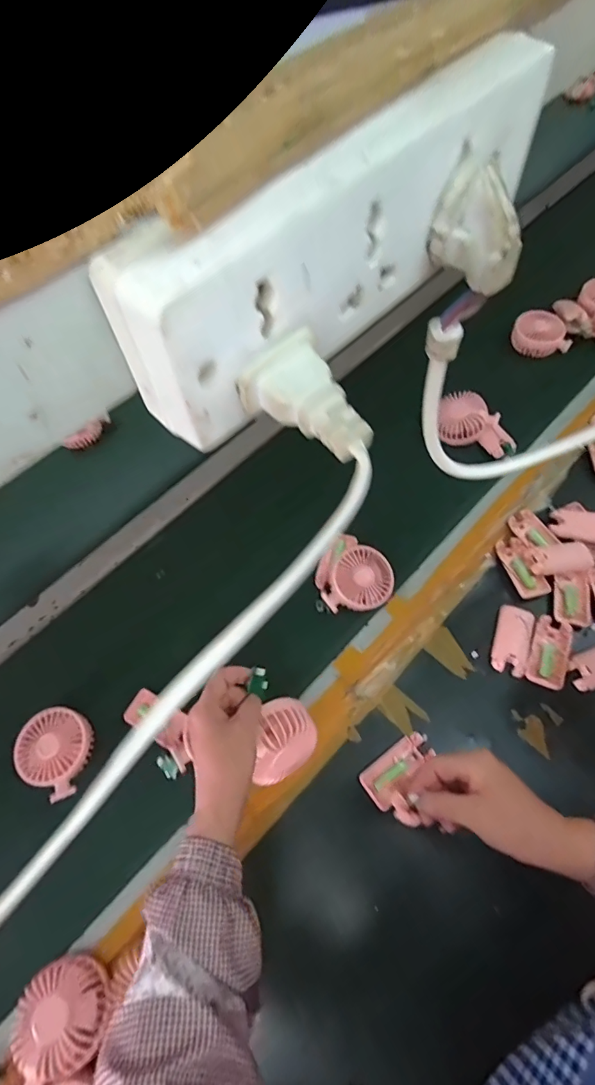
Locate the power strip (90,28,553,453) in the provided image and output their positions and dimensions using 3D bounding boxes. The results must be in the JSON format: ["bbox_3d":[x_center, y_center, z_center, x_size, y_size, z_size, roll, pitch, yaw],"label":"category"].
[{"bbox_3d":[0.019,-0.091,0.140,0.164,0.053,0.024,-40,66,-15],"label":"power strip"}]

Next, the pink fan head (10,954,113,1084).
[{"bbox_3d":[-0.235,0.471,0.468,0.090,0.039,0.088,-30,63,-10],"label":"pink fan head"}]

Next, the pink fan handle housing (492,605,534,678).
[{"bbox_3d":[0.295,0.132,0.648,0.042,0.026,0.092,16,65,13],"label":"pink fan handle housing"}]

